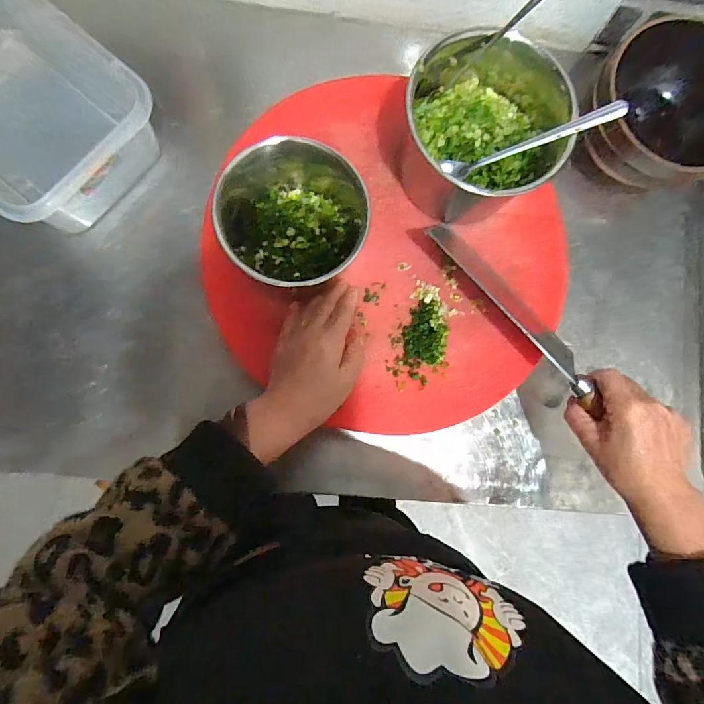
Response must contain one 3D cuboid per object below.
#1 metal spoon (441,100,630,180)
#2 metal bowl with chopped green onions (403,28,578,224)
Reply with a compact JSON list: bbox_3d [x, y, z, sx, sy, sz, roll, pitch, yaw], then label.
[{"bbox_3d":[0.170,-0.200,0.403,0.165,0.020,0.016,-15,85,15],"label":"metal spoon"},{"bbox_3d":[0.138,-0.229,0.441,0.183,0.096,0.159,-37,89,-10],"label":"metal bowl with chopped green onions"}]

